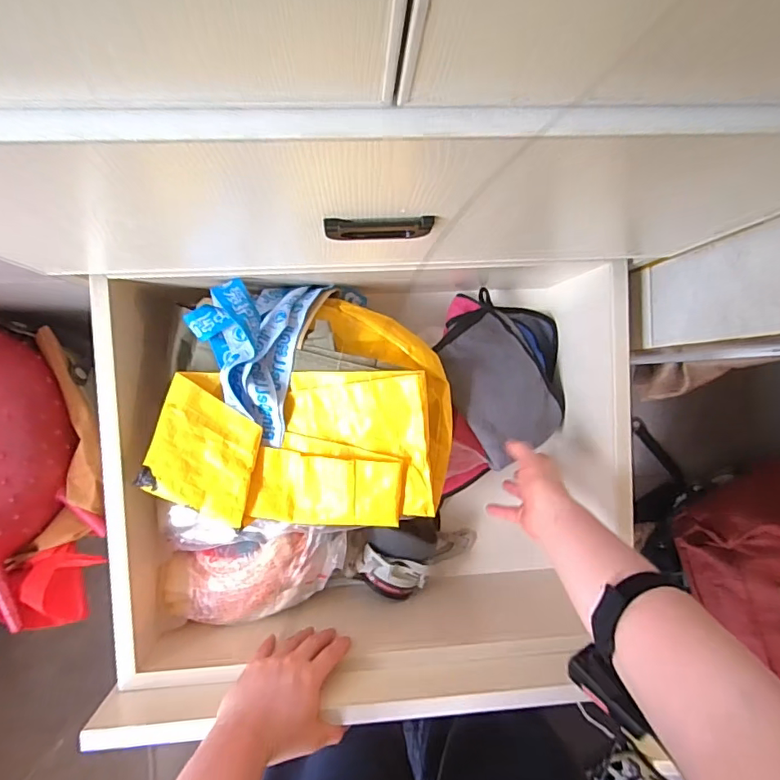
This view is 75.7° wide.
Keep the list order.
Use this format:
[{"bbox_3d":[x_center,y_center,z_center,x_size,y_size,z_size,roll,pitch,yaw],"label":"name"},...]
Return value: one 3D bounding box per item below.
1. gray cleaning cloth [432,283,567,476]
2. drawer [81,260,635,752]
[{"bbox_3d":[0.152,-0.011,0.659,0.177,0.050,0.226,-34,95,-25],"label":"gray cleaning cloth"},{"bbox_3d":[-0.019,0.090,0.632,0.569,0.197,0.472,-5,92,-3],"label":"drawer"}]

